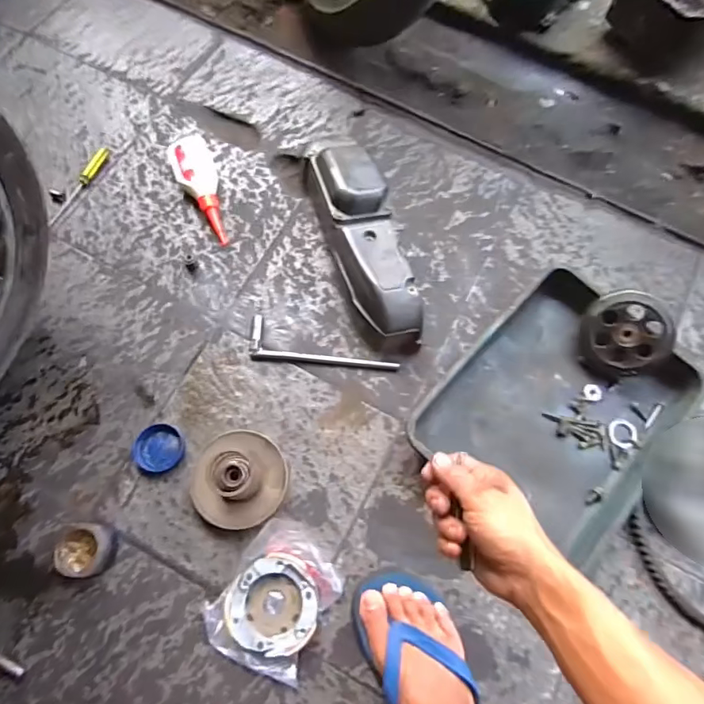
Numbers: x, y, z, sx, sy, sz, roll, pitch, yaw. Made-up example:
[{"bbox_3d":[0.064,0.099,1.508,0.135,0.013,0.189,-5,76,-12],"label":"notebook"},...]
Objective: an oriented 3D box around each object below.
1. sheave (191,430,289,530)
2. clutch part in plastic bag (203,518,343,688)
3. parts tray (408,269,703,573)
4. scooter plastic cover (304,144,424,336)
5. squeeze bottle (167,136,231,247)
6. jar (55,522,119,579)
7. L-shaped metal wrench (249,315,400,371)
[{"bbox_3d":[-0.142,0.158,0.612,0.111,0.062,0.116,1,71,-2],"label":"sheave"},{"bbox_3d":[-0.090,0.296,0.586,0.126,0.029,0.155,34,73,9],"label":"clutch part in plastic bag"},{"bbox_3d":[0.274,0.077,0.662,0.275,0.055,0.344,40,74,10],"label":"parts tray"},{"bbox_3d":[0.017,-0.165,0.713,0.097,0.093,0.319,-17,73,-8],"label":"scooter plastic cover"},{"bbox_3d":[-0.233,-0.261,0.767,0.063,0.031,0.208,-22,74,-9],"label":"squeeze bottle"},{"bbox_3d":[-0.316,0.235,0.584,0.059,0.033,0.059,1,71,-2],"label":"jar"},{"bbox_3d":[-0.038,-0.010,0.701,0.211,0.012,0.061,6,71,0],"label":"L-shaped metal wrench"}]

